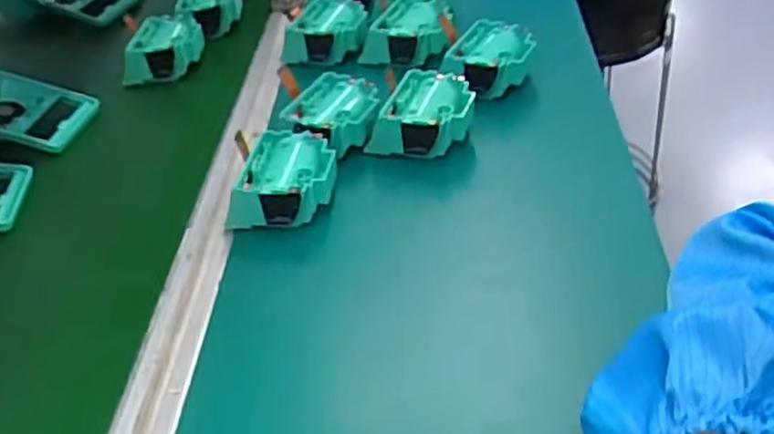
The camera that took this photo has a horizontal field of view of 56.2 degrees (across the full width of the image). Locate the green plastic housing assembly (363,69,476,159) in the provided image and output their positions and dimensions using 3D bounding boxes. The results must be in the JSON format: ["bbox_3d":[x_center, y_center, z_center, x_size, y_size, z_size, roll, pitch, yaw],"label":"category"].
[{"bbox_3d":[0.034,-0.081,0.584,0.067,0.044,0.074,19,45,27],"label":"green plastic housing assembly"}]

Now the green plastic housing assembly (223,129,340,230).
[{"bbox_3d":[-0.077,-0.023,0.544,0.081,0.050,0.080,2,39,9],"label":"green plastic housing assembly"}]

